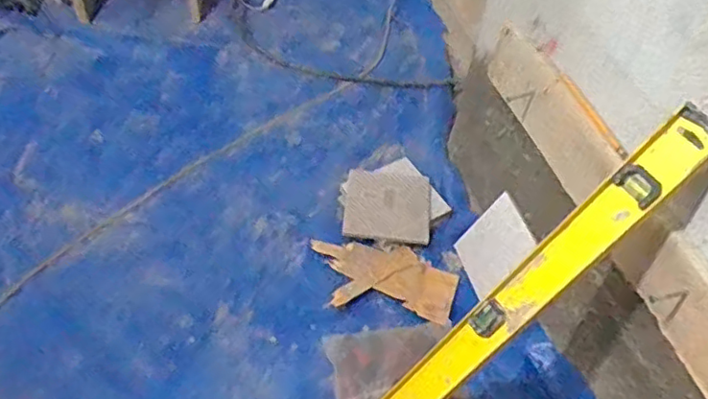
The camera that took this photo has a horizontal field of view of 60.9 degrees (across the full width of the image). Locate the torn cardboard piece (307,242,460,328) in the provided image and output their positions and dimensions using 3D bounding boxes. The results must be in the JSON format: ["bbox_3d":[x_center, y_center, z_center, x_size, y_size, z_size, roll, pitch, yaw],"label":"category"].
[{"bbox_3d":[0.047,0.130,0.998,0.239,0.012,0.128,11,50,4],"label":"torn cardboard piece"}]

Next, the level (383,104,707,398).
[{"bbox_3d":[0.162,0.139,0.684,0.024,0.589,0.055,10,37,-48],"label":"level"}]

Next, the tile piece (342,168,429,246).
[{"bbox_3d":[0.060,0.008,1.080,0.150,0.015,0.163,7,50,0],"label":"tile piece"}]

